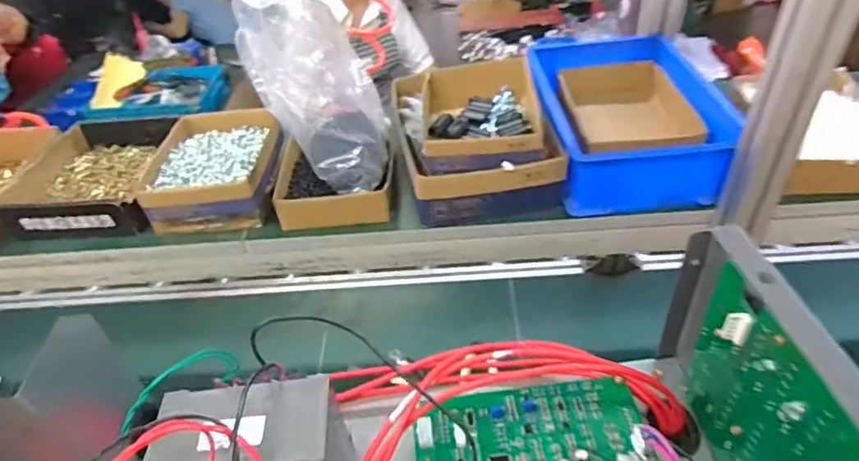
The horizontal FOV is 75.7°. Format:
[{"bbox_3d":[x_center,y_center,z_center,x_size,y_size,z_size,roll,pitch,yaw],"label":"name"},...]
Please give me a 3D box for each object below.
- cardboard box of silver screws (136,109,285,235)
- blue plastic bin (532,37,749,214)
[{"bbox_3d":[-0.264,-0.078,0.704,0.147,0.066,0.184,-2,41,6],"label":"cardboard box of silver screws"},{"bbox_3d":[0.245,-0.149,0.713,0.203,0.082,0.298,-2,41,5],"label":"blue plastic bin"}]

